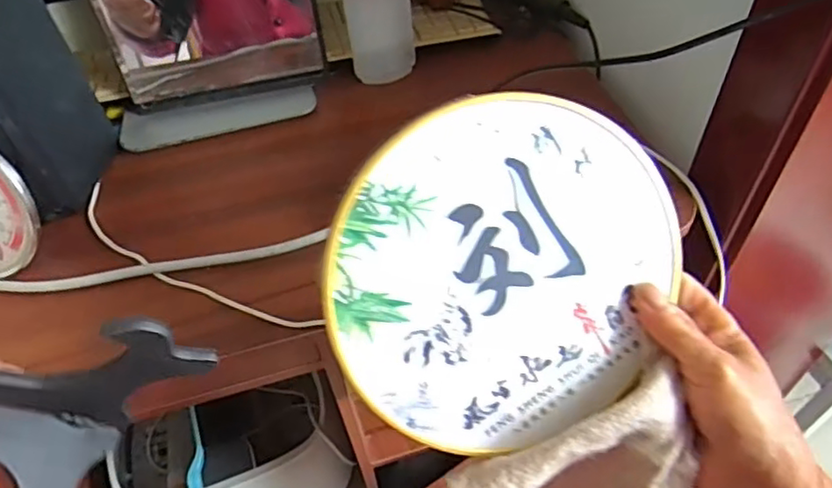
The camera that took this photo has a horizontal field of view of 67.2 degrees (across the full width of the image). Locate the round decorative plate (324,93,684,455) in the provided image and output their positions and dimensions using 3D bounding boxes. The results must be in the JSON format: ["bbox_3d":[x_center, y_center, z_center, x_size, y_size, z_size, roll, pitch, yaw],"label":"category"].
[{"bbox_3d":[0.047,0.019,0.332,0.181,0.184,0.005,19,6,-15],"label":"round decorative plate"}]

